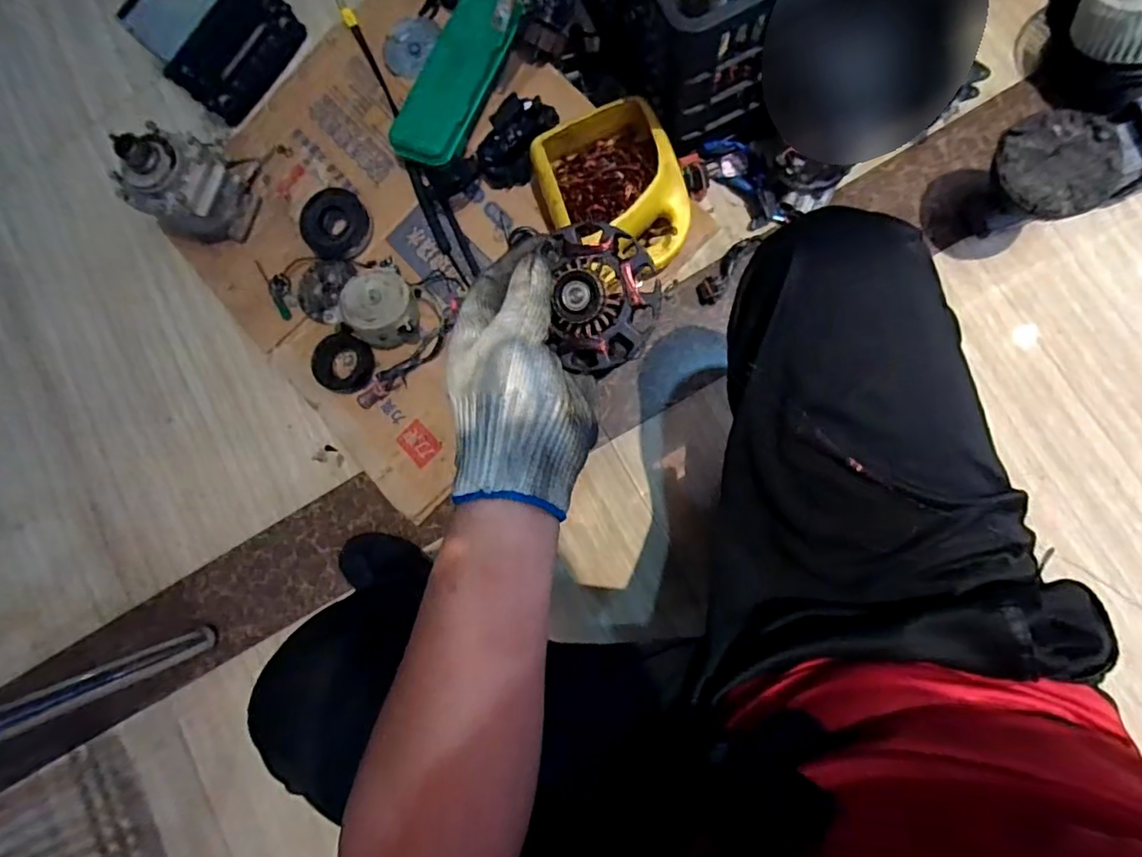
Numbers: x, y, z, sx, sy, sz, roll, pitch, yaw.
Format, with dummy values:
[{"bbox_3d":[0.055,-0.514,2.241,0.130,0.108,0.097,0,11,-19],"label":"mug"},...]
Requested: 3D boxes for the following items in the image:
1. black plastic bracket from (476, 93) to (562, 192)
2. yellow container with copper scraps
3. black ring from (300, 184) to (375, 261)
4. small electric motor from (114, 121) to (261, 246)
[{"bbox_3d":[-0.084,-0.430,0.843,0.094,0.065,0.127,29,91,9],"label":"black plastic bracket"},{"bbox_3d":[0.061,-0.328,0.809,0.184,0.101,0.231,-21,84,7],"label":"yellow container with copper scraps"},{"bbox_3d":[-0.381,-0.330,0.915,0.106,0.029,0.122,-39,83,4],"label":"black ring"},{"bbox_3d":[-0.628,-0.396,0.908,0.136,0.171,0.146,0,87,8],"label":"small electric motor"}]

